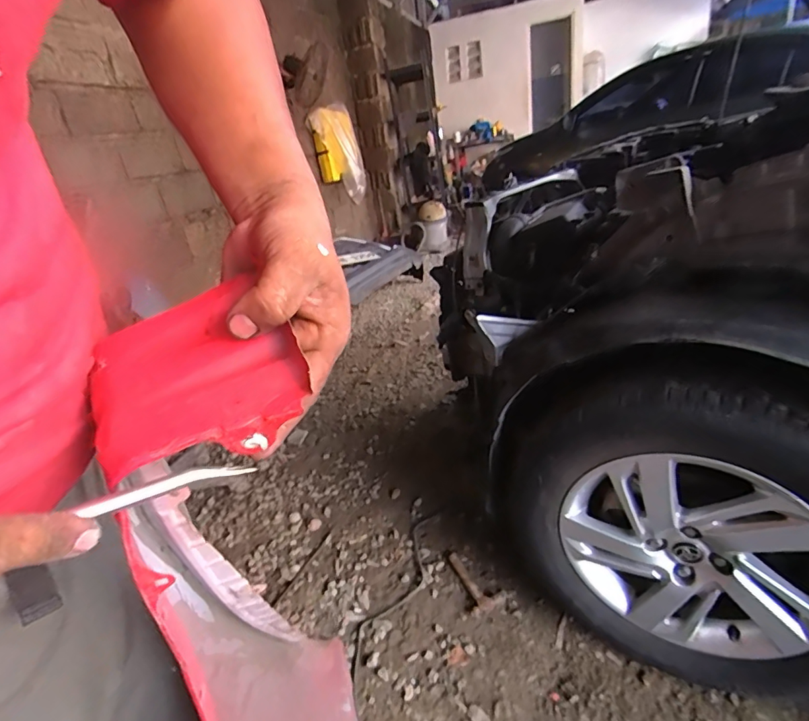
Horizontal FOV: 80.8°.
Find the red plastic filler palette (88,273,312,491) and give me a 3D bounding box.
[{"bbox_3d":[-0.126,0.010,0.284,0.116,0.018,0.108,-26,58,-13],"label":"red plastic filler palette"}]

